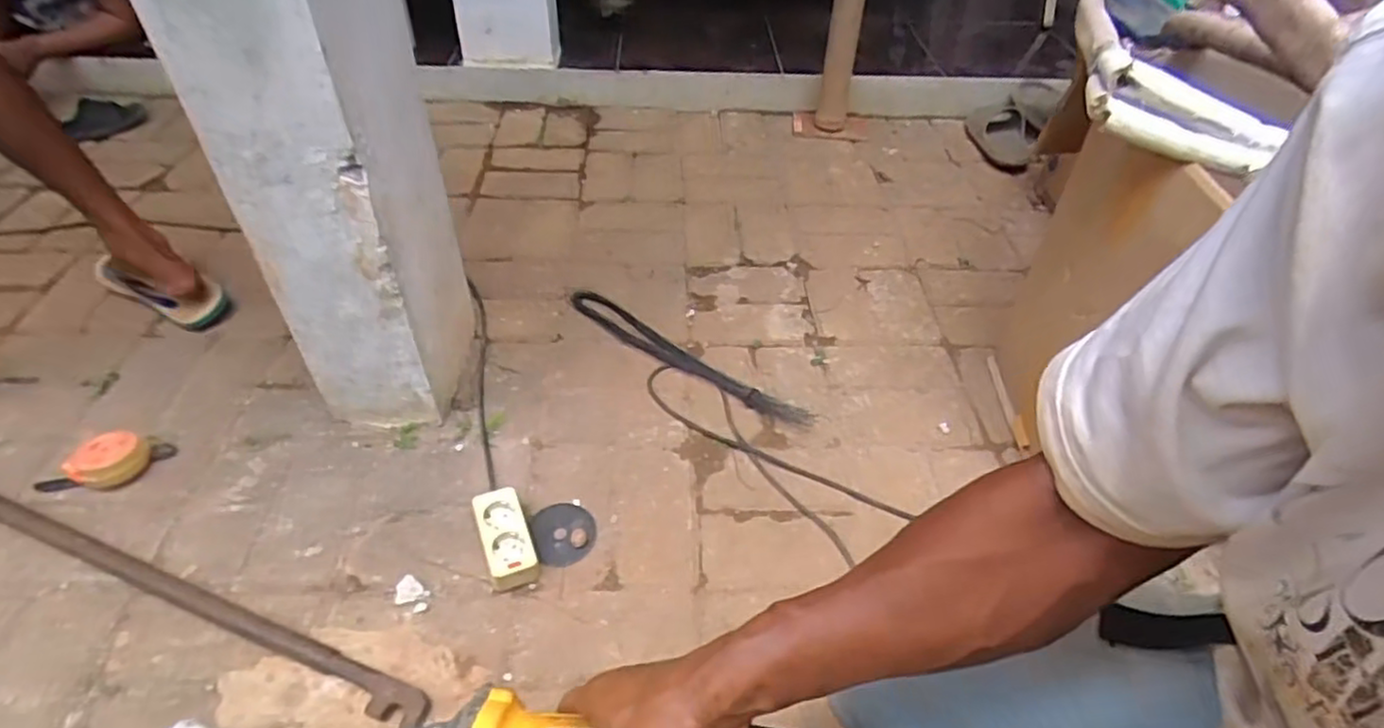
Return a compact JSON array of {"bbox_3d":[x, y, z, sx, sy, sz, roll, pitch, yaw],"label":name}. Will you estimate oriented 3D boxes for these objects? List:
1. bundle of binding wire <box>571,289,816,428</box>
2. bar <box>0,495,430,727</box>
[{"bbox_3d":[-0.019,-0.020,1.104,0.474,0.036,0.072,30,50,26],"label":"bundle of binding wire"},{"bbox_3d":[-0.647,0.234,0.798,0.810,0.027,0.038,17,46,15],"label":"bar"}]

